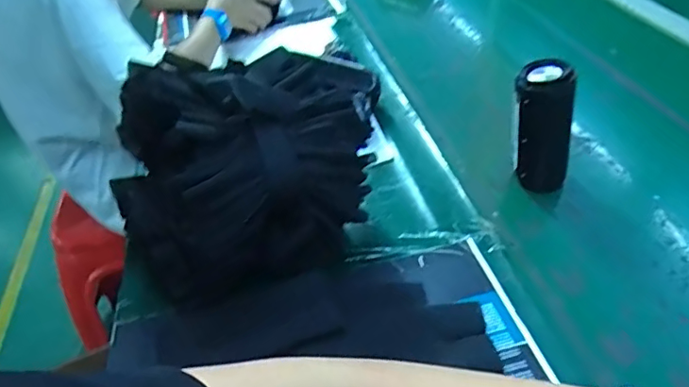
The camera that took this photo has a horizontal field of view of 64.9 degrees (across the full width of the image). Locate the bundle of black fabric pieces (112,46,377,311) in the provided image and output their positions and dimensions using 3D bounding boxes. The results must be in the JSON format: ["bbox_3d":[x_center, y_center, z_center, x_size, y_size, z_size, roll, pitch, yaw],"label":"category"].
[{"bbox_3d":[-0.117,-0.027,0.553,0.222,0.196,0.200,-22,41,-17],"label":"bundle of black fabric pieces"}]

